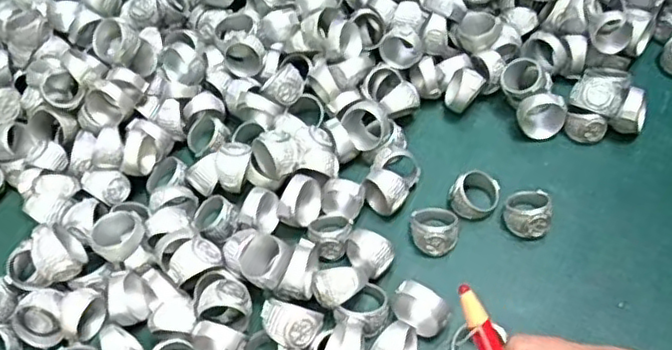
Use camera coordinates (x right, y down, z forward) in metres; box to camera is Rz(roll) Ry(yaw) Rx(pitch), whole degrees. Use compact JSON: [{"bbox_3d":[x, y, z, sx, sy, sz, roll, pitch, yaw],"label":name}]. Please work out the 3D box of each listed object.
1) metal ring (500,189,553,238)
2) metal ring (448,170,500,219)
[{"bbox_3d":[0.100,0.017,0.335,0.024,0.016,0.027,9,55,11],"label":"metal ring"},{"bbox_3d":[0.074,0.009,0.344,0.026,0.015,0.024,-2,53,3],"label":"metal ring"}]

